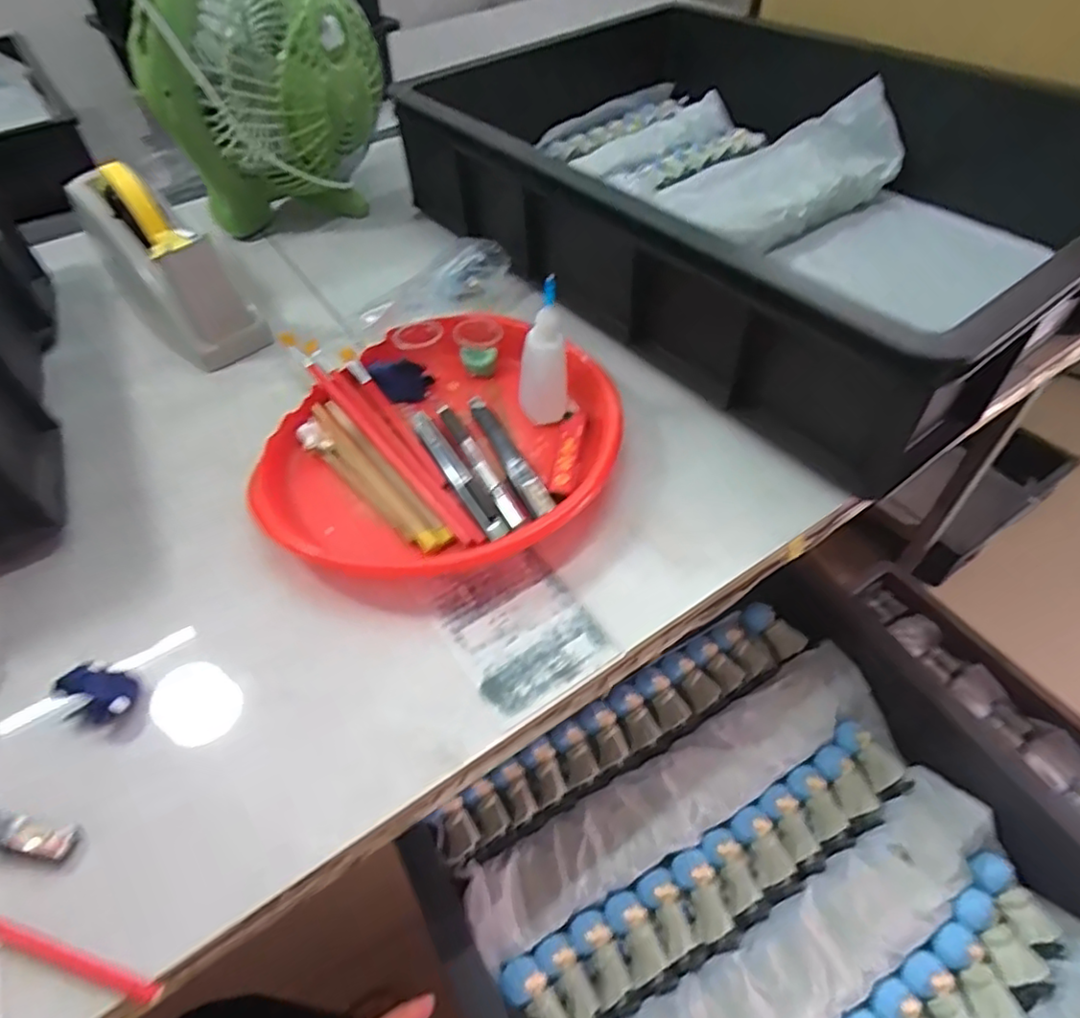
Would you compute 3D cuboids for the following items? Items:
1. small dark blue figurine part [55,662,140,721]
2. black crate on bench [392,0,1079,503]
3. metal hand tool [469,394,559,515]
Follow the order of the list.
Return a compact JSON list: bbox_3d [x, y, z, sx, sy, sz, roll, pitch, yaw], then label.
[{"bbox_3d":[-0.242,0.101,0.348,0.037,0.026,0.024,-5,50,-1],"label":"small dark blue figurine part"},{"bbox_3d":[0.181,-0.288,0.570,0.395,0.132,0.572,-34,56,-22],"label":"black crate on bench"},{"bbox_3d":[-0.023,-0.041,0.450,0.019,0.009,0.128,-21,52,-13],"label":"metal hand tool"}]

